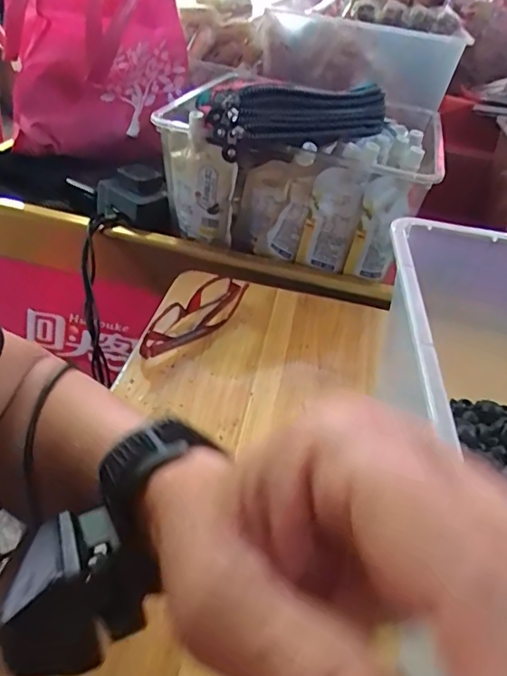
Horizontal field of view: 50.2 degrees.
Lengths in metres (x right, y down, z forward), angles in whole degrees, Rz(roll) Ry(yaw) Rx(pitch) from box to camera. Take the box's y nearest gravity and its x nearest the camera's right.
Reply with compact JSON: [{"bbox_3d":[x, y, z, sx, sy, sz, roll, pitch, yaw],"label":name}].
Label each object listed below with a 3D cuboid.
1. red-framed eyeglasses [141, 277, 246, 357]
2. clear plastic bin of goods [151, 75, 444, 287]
[{"bbox_3d":[-0.048,-0.021,0.472,0.038,0.032,0.136,28,41,22],"label":"red-framed eyeglasses"},{"bbox_3d":[0.044,-0.171,0.574,0.282,0.170,0.127,11,37,2],"label":"clear plastic bin of goods"}]

